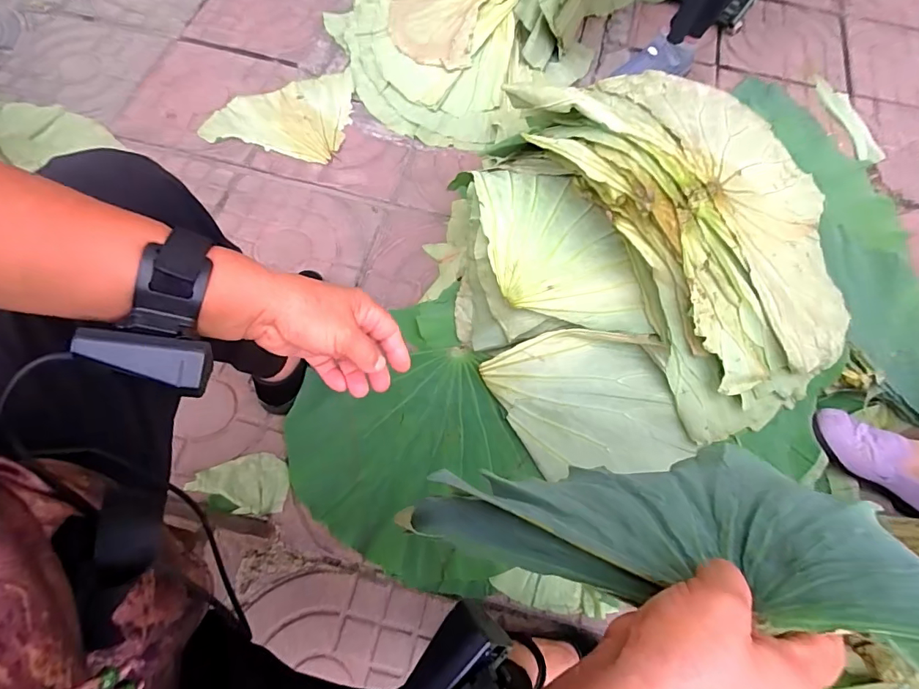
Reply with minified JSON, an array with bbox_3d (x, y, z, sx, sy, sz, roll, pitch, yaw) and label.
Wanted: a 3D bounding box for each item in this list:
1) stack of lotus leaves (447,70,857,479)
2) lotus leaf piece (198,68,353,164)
[{"bbox_3d":[0.279,-0.137,0.677,0.549,0.259,0.534,-22,69,-12],"label":"stack of lotus leaves"},{"bbox_3d":[-0.363,-0.507,0.985,0.266,0.019,0.256,11,66,2],"label":"lotus leaf piece"}]

